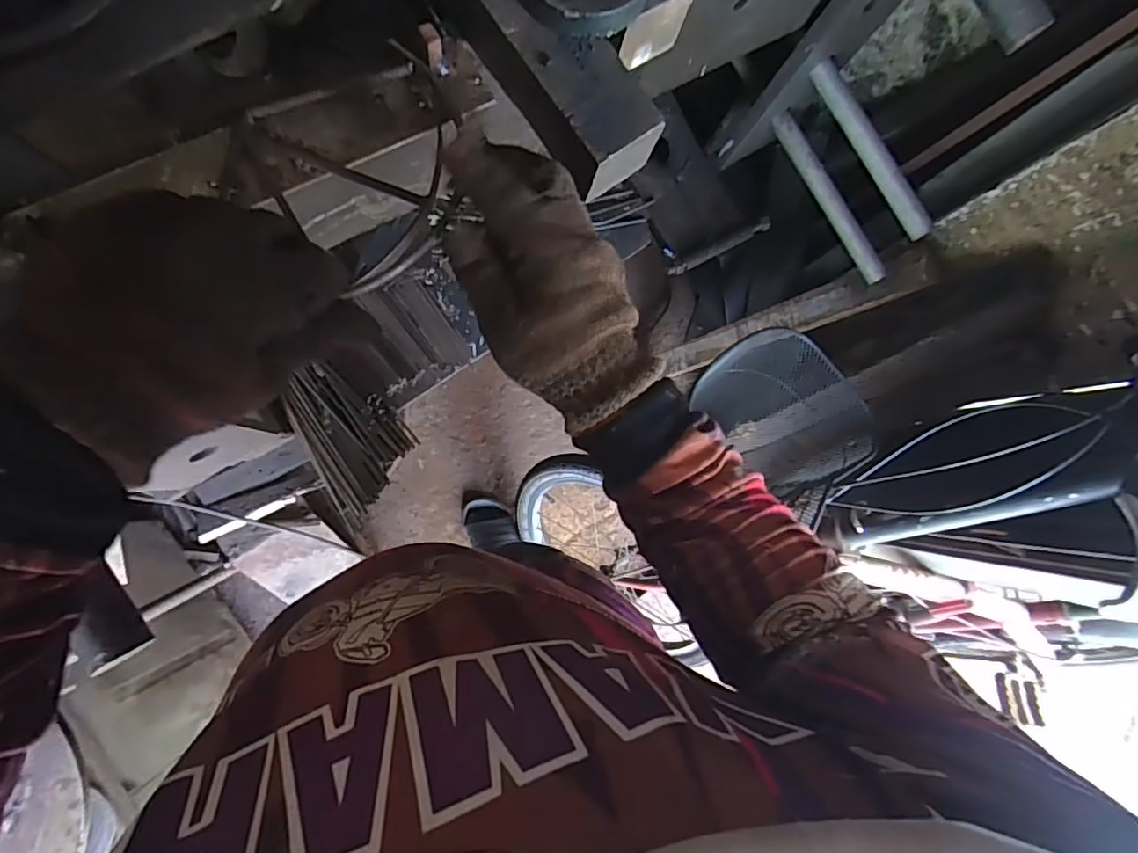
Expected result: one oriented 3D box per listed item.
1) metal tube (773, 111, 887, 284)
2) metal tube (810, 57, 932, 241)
[{"bbox_3d":[0.341,-0.299,0.760,0.026,0.025,0.248,-31,90,-8],"label":"metal tube"},{"bbox_3d":[0.353,-0.320,0.668,0.026,0.022,0.227,-32,90,-8],"label":"metal tube"}]

